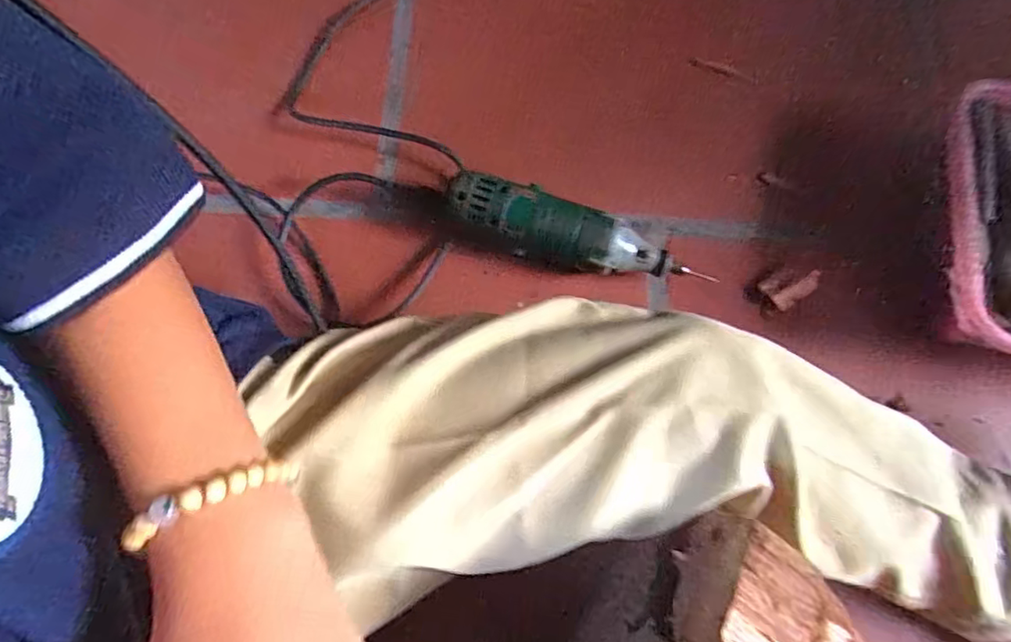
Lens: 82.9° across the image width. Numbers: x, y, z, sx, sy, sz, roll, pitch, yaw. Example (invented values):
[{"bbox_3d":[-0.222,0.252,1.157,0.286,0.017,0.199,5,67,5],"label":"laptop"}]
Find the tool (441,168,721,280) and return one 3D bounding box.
[{"bbox_3d":[0.060,-0.071,0.490,0.226,0.038,0.045,22,77,5],"label":"tool"}]

